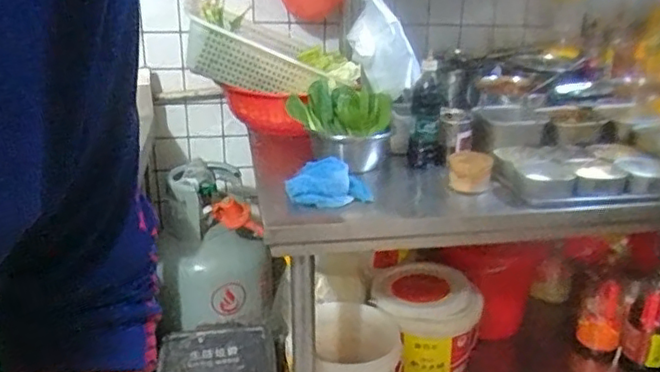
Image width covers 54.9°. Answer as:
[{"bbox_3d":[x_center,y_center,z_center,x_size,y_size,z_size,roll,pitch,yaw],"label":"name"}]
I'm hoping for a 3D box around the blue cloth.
[{"bbox_3d":[0.001,0.002,1.189,0.143,0.033,0.133,28,45,8],"label":"blue cloth"}]

